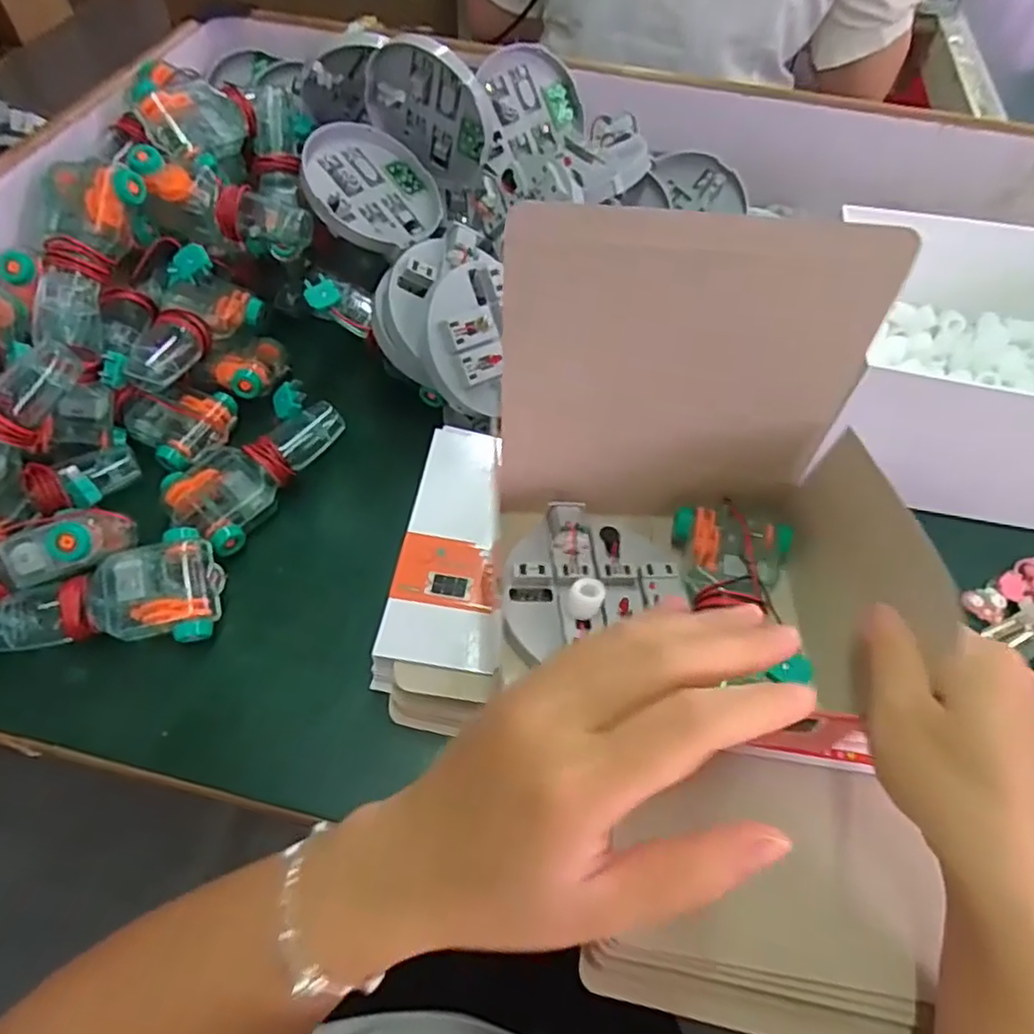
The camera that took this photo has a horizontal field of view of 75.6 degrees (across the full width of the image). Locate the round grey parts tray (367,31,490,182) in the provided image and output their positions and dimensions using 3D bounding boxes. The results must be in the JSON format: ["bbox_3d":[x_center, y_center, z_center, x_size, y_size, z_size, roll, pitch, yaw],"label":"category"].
[{"bbox_3d":[-0.067,-0.312,0.512,0.103,0.089,0.017,22,58,12],"label":"round grey parts tray"}]

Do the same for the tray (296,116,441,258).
[{"bbox_3d":[-0.111,-0.254,0.510,0.103,0.016,0.110,22,64,-26],"label":"tray"}]

